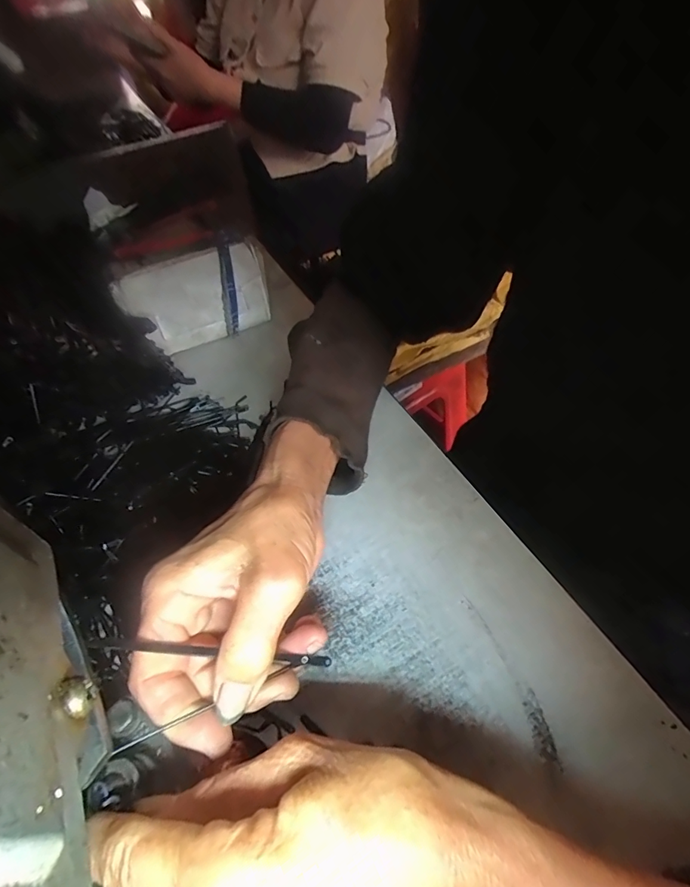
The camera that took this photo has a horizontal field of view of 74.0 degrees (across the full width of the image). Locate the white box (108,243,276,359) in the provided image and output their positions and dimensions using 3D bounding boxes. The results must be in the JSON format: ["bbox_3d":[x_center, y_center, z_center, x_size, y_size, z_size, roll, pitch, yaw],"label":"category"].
[{"bbox_3d":[-0.126,-0.123,0.405,0.123,0.082,0.022,-32,55,-19],"label":"white box"}]

